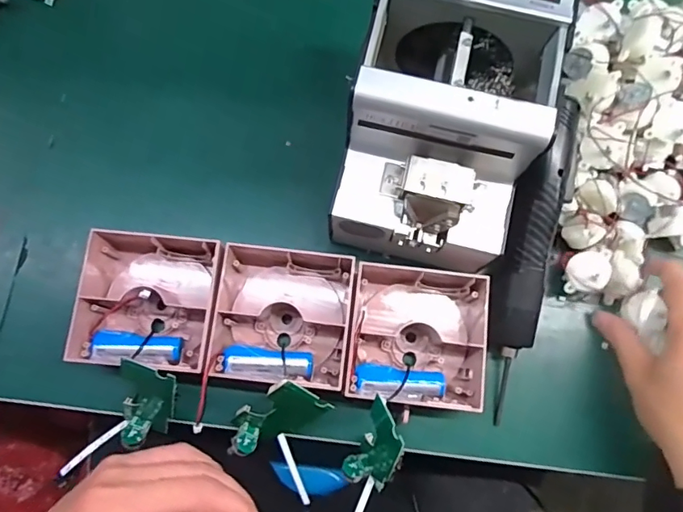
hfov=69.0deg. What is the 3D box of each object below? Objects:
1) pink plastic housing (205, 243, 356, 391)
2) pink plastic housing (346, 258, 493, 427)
[{"bbox_3d":[-0.046,0.046,0.386,0.103,0.038,0.107,5,76,1],"label":"pink plastic housing"},{"bbox_3d":[0.063,0.064,0.386,0.109,0.041,0.102,8,76,2],"label":"pink plastic housing"}]

